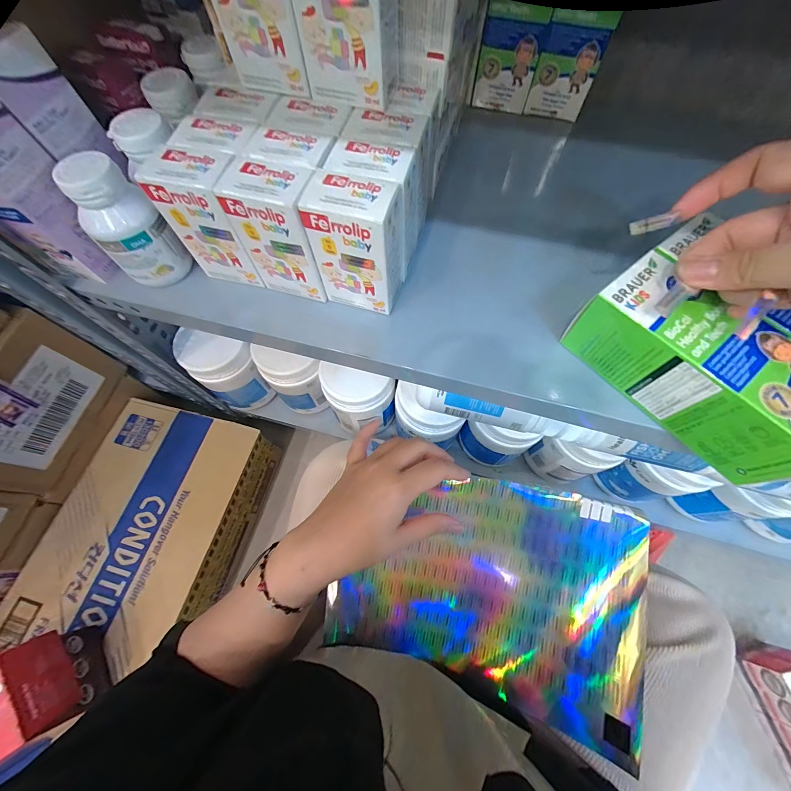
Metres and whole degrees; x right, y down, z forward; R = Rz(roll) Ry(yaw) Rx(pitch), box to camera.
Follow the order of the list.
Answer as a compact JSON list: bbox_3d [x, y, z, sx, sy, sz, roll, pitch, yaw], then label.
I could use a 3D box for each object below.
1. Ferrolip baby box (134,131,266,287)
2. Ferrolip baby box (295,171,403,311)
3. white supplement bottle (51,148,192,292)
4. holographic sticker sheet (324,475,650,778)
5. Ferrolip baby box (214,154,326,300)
[{"bbox_3d":[-0.140,-0.138,0.264,0.060,0.089,0.045,10,68,5],"label":"Ferrolip baby box"},{"bbox_3d":[-0.027,-0.109,0.248,0.059,0.088,0.038,12,68,6],"label":"Ferrolip baby box"},{"bbox_3d":[-0.211,-0.131,0.263,0.045,0.088,0.050,41,73,16],"label":"white supplement bottle"},{"bbox_3d":[0.105,0.209,0.385,0.302,0.077,0.219,17,69,8],"label":"holographic sticker sheet"},{"bbox_3d":[-0.084,-0.121,0.254,0.059,0.088,0.035,18,69,8],"label":"Ferrolip baby box"}]

